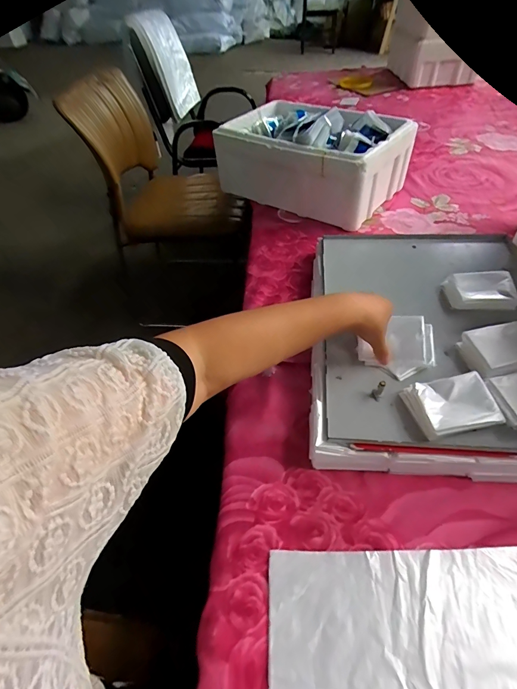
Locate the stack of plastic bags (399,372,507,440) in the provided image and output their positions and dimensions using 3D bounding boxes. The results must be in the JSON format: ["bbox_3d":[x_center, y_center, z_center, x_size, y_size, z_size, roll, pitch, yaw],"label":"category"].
[{"bbox_3d":[0.227,0.072,0.426,0.087,0.028,0.066,-8,49,-4],"label":"stack of plastic bags"}]

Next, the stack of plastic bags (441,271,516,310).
[{"bbox_3d":[0.336,-0.083,0.546,0.092,0.024,0.066,5,49,8],"label":"stack of plastic bags"}]

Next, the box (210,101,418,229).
[{"bbox_3d":[0.111,-0.445,0.856,0.415,0.182,0.232,27,57,26],"label":"box"}]

